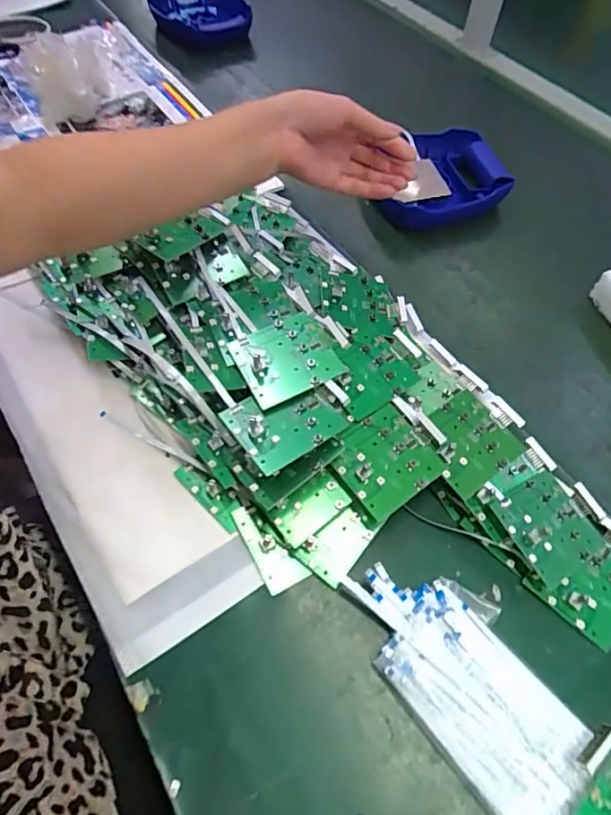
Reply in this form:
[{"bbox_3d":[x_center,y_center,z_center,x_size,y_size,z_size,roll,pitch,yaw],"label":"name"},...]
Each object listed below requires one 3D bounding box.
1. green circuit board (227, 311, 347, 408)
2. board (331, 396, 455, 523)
[{"bbox_3d":[-0.014,-0.044,0.442,0.081,0.011,0.075,-26,65,-7],"label":"green circuit board"},{"bbox_3d":[0.071,0.039,0.421,0.091,0.013,0.076,-32,70,-20],"label":"board"}]

